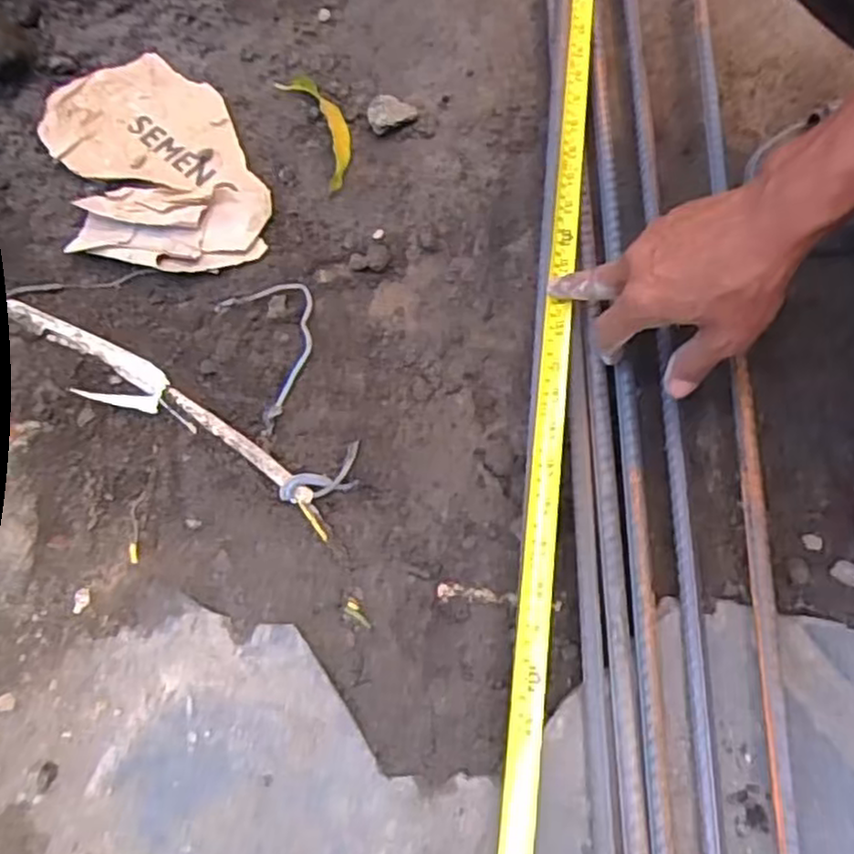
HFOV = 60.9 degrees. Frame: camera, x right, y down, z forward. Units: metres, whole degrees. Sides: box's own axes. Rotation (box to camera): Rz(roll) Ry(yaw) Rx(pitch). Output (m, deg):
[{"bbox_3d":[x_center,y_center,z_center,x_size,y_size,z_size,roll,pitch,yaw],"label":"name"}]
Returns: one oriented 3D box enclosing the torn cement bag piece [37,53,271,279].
[{"bbox_3d":[-0.219,-0.212,0.583,0.141,0.033,0.224,-22,70,-6],"label":"torn cement bag piece"}]

